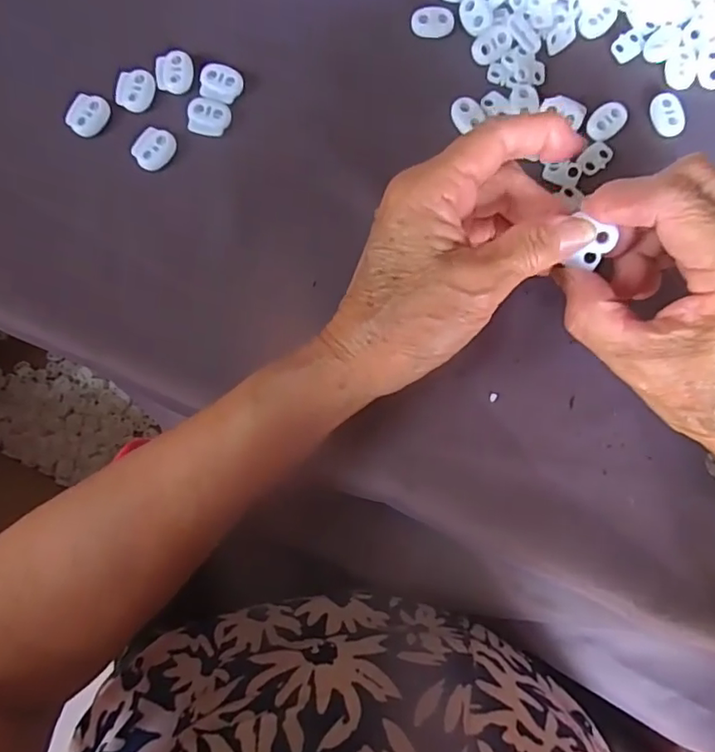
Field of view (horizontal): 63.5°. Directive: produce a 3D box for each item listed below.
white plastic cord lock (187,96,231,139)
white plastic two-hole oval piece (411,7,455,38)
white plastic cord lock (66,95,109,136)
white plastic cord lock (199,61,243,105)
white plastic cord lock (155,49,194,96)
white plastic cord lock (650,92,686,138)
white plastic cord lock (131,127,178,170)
[{"bbox_3d":[-0.078,-0.135,0.302,0.022,0.004,0.019,15,83,2],"label":"white plastic cord lock"},{"bbox_3d":[0.040,-0.189,0.307,0.022,0.004,0.017,2,83,1],"label":"white plastic two-hole oval piece"},{"bbox_3d":[-0.141,-0.137,0.302,0.016,0.006,0.022,40,85,5],"label":"white plastic cord lock"},{"bbox_3d":[-0.073,-0.154,0.303,0.022,0.004,0.020,26,84,4],"label":"white plastic cord lock"},{"bbox_3d":[-0.096,-0.161,0.306,0.019,0.005,0.021,1,83,1],"label":"white plastic cord lock"},{"bbox_3d":[0.163,-0.137,0.302,0.016,0.004,0.023,-16,83,-1],"label":"white plastic cord lock"},{"bbox_3d":[-0.105,-0.118,0.300,0.017,0.005,0.022,37,85,5],"label":"white plastic cord lock"}]

